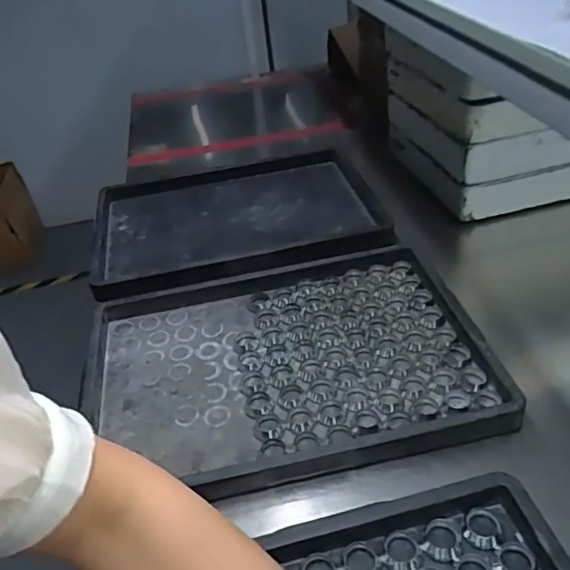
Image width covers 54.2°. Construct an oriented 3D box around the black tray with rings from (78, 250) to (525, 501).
[{"bbox_3d":[-0.004,0.107,0.802,0.545,0.036,0.386,-12,38,-5],"label":"black tray with rings"}]

